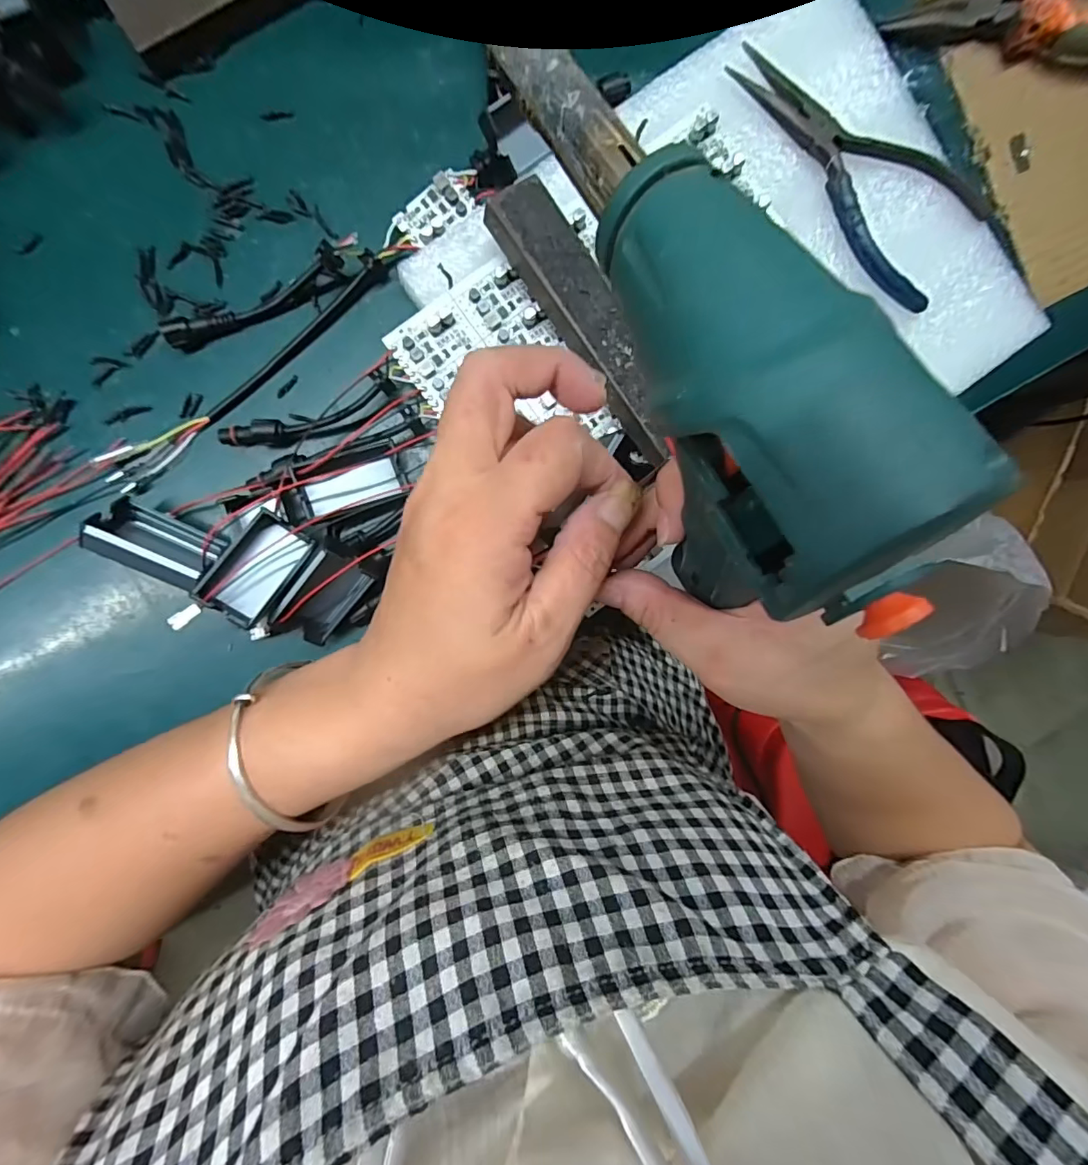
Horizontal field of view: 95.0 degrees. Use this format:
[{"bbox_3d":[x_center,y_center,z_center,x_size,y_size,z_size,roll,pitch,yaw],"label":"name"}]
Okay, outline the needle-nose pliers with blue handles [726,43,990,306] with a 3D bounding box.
[{"bbox_3d":[0.155,-0.211,0.253,0.150,0.016,0.058,42,89,-9],"label":"needle-nose pliers with blue handles"}]

